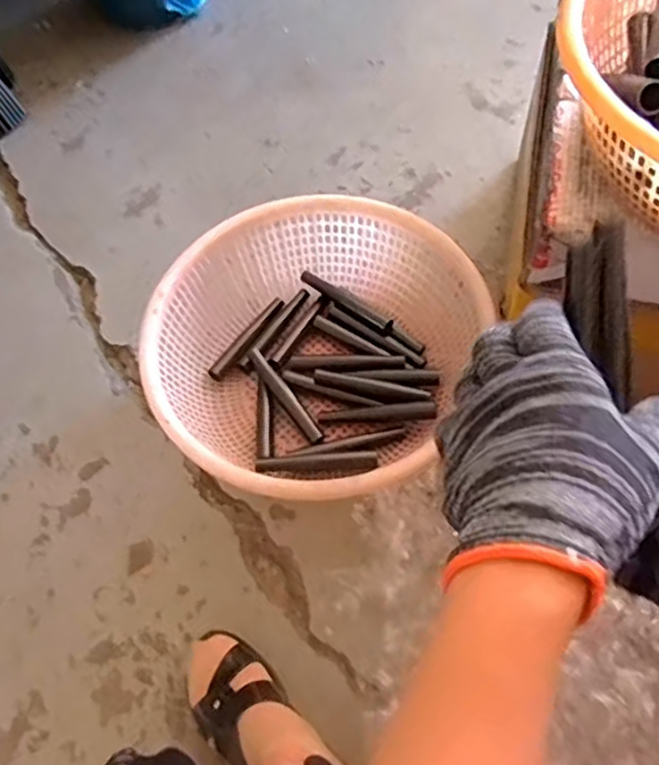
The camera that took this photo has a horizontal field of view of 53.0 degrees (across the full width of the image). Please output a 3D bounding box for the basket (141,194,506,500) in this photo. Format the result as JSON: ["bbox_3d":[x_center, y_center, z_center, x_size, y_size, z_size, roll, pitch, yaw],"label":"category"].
[{"bbox_3d":[-0.017,-0.037,0.827,0.386,0.123,0.399,-1,61,2],"label":"basket"}]

